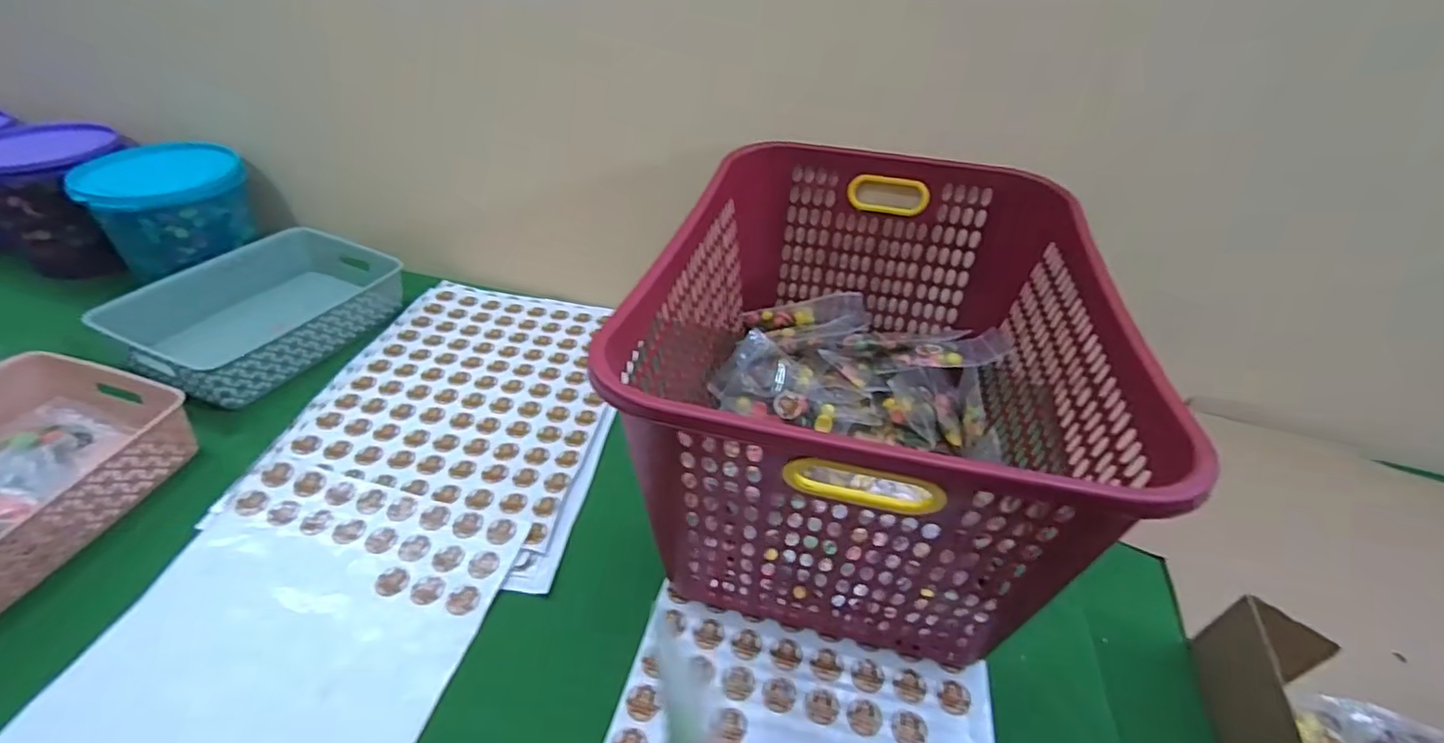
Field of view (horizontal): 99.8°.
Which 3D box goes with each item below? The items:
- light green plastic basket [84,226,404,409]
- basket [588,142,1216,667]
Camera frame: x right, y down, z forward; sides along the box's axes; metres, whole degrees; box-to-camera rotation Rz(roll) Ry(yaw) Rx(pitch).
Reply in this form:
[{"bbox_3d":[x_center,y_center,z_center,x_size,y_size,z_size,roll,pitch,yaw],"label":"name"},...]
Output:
[{"bbox_3d":[-0.657,-0.097,0.889,0.234,0.078,0.332,19,41,16],"label":"light green plastic basket"},{"bbox_3d":[0.148,-0.006,0.666,0.406,0.287,0.527,13,39,8],"label":"basket"}]

